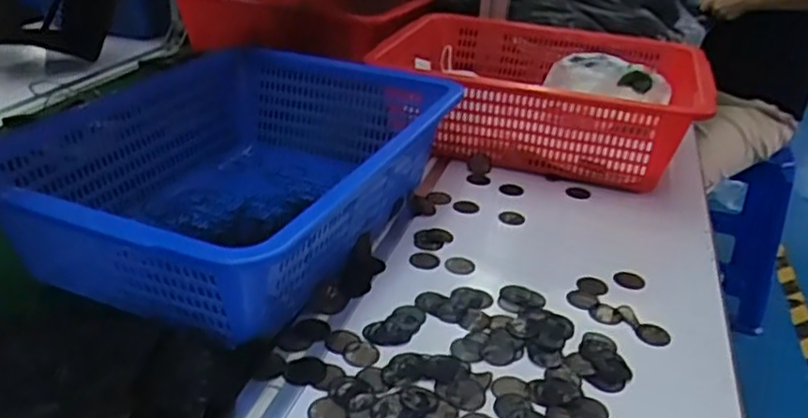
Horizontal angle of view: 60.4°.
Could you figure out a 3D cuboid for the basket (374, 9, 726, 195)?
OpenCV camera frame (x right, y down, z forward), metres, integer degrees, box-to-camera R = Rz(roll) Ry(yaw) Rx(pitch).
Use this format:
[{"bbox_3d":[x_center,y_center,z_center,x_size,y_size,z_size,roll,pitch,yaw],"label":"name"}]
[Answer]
[{"bbox_3d":[0.168,-0.139,0.877,0.376,0.120,0.291,13,30,14],"label":"basket"}]

